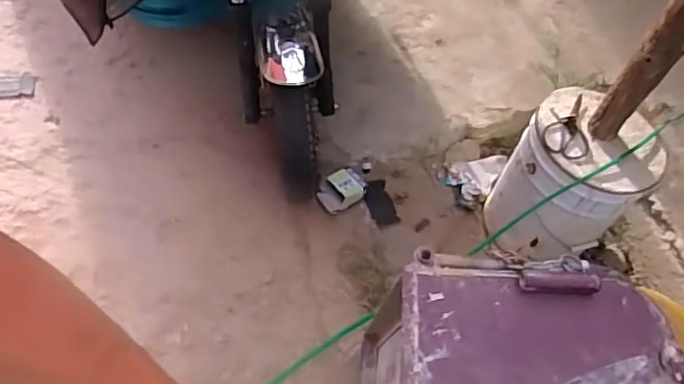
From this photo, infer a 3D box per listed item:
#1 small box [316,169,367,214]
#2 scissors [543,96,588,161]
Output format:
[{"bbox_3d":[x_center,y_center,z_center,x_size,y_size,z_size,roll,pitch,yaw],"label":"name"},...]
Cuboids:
[{"bbox_3d":[0.000,-0.006,1.570,0.128,0.051,0.092,-28,66,-23],"label":"small box"},{"bbox_3d":[0.487,-0.143,1.328,0.094,0.012,0.177,9,57,-3],"label":"scissors"}]

